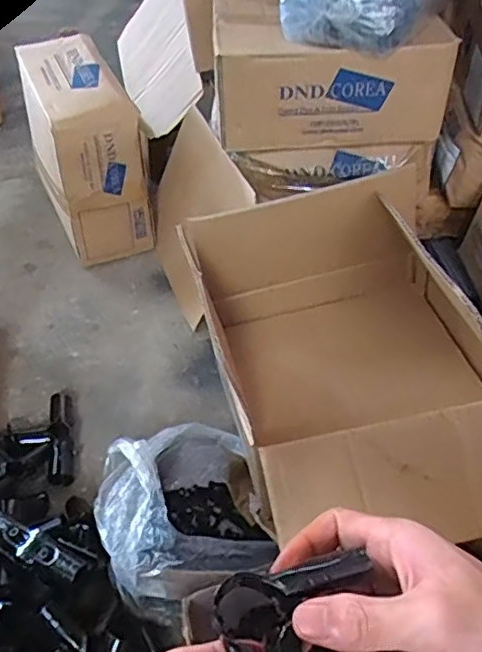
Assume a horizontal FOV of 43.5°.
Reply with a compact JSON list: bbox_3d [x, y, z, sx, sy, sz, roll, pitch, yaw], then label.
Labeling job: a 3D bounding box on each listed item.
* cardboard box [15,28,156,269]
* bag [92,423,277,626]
[{"bbox_3d":[-0.285,-0.318,1.096,0.156,0.284,0.334,-16,51,-18],"label":"cardboard box"},{"bbox_3d":[-0.065,0.223,0.713,0.191,0.138,0.196,-19,52,-20],"label":"bag"}]

